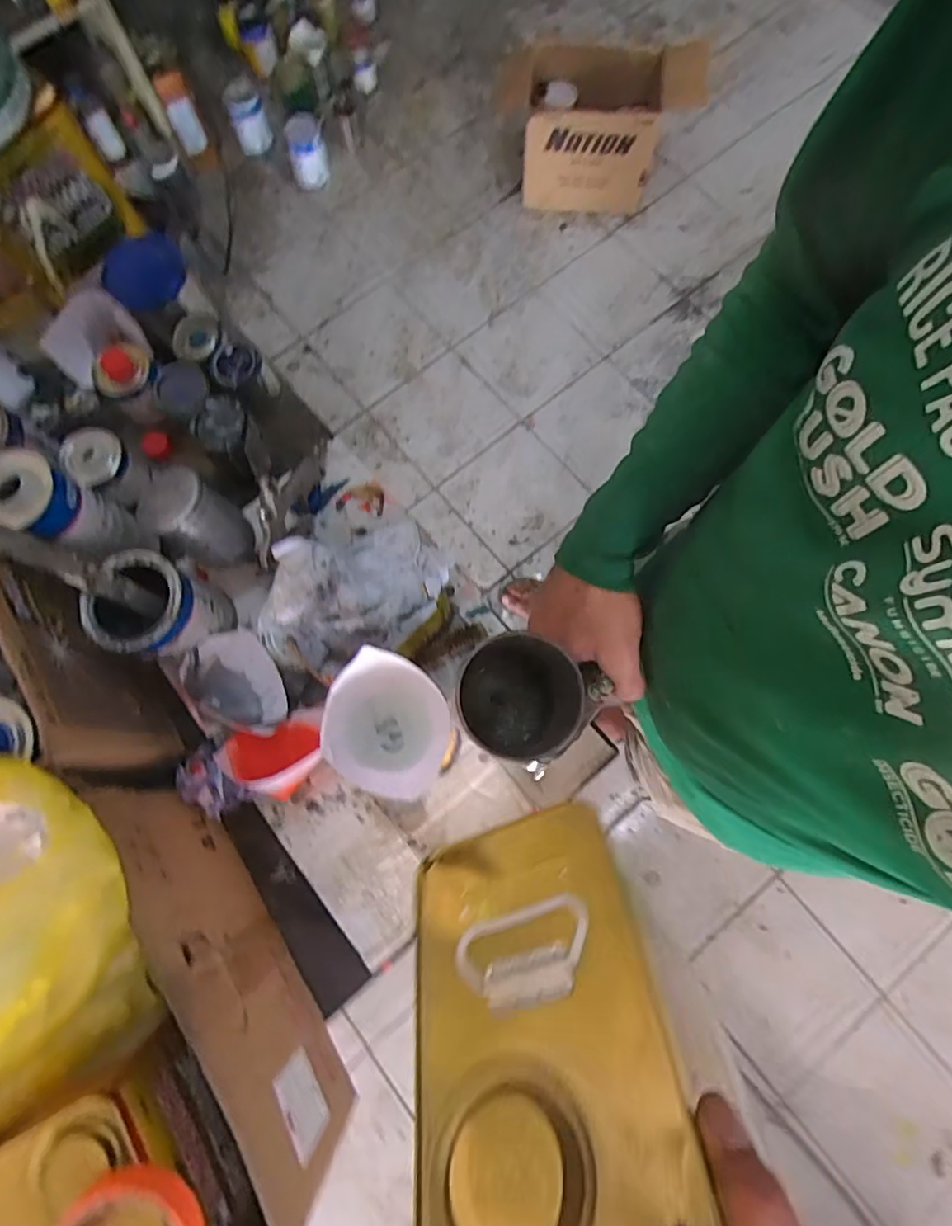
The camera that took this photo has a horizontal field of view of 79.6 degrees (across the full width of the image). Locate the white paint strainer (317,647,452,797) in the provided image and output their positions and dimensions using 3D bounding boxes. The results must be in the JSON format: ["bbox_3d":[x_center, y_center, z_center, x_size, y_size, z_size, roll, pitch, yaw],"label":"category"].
[{"bbox_3d":[-0.079,0.105,0.540,0.116,0.089,0.108,29,79,8],"label":"white paint strainer"}]

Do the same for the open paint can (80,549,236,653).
[{"bbox_3d":[-0.341,0.002,0.631,0.101,0.120,0.102,0,76,1],"label":"open paint can"}]

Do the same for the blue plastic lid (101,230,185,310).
[{"bbox_3d":[-0.416,-0.431,0.722,0.100,0.022,0.105,0,76,1],"label":"blue plastic lid"}]

